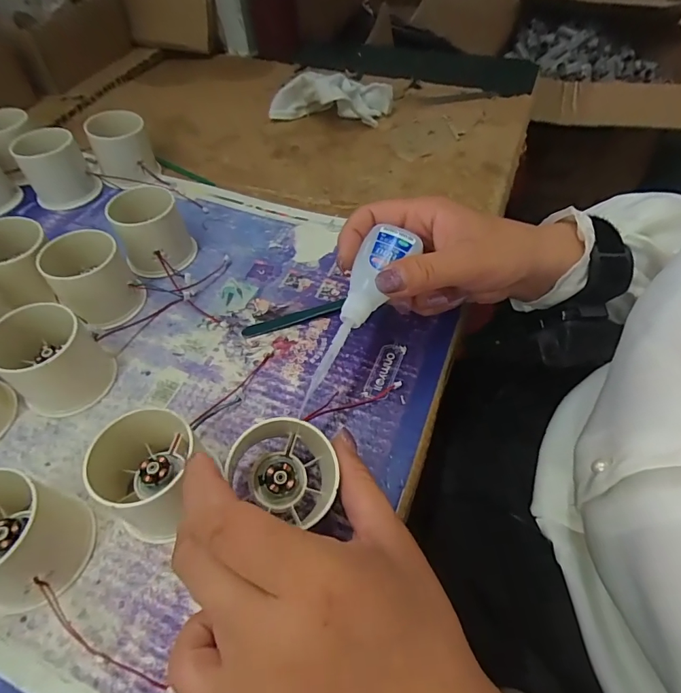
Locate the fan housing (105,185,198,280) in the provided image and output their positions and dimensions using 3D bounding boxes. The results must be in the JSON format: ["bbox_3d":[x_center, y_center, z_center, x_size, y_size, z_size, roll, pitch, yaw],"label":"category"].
[{"bbox_3d":[-0.147,-0.090,0.338,0.051,0.051,0.048,-22,56,-15],"label":"fan housing"}]

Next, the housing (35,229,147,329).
[{"bbox_3d":[-0.179,-0.049,0.310,0.053,0.047,0.055,-35,60,-23],"label":"housing"}]

